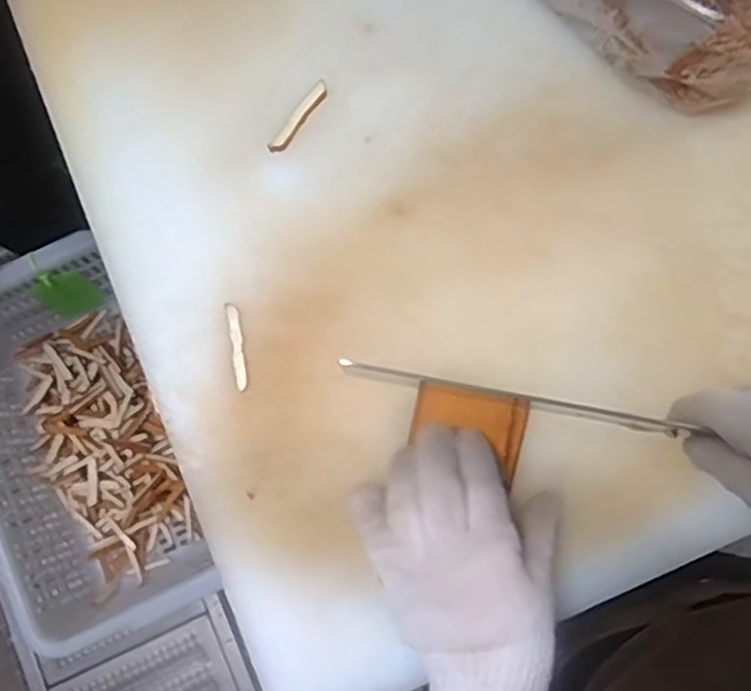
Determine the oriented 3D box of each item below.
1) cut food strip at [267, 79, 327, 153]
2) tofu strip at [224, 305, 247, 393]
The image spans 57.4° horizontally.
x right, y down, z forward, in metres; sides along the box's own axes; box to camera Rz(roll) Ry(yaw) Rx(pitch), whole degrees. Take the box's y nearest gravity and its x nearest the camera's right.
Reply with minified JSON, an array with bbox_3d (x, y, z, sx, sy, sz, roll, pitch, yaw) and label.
[{"bbox_3d":[-0.053,-0.159,0.476,0.010,0.004,0.063,34,81,7],"label":"cut food strip"},{"bbox_3d":[-0.090,0.000,0.446,0.008,0.004,0.057,-10,79,-1],"label":"tofu strip"}]

